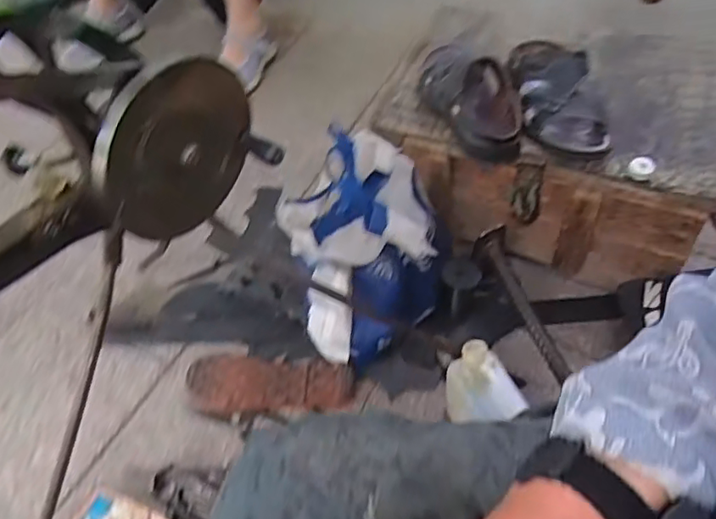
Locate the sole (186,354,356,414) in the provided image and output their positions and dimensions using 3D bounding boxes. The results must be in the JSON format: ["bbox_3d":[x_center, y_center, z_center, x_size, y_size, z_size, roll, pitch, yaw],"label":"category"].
[{"bbox_3d":[-0.128,0.176,0.874,0.242,0.022,0.095,4,49,7],"label":"sole"}]

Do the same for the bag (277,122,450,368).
[{"bbox_3d":[0.015,-0.002,0.830,0.206,0.290,0.167,-5,49,0],"label":"bag"}]

